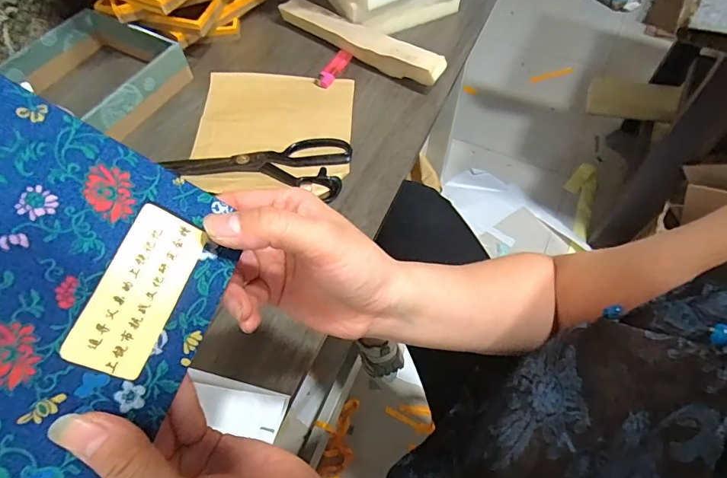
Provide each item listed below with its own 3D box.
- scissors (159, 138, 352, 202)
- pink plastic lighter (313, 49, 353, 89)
[{"bbox_3d":[-0.130,-0.101,0.544,0.216,0.011,0.086,9,59,6],"label":"scissors"},{"bbox_3d":[-0.044,-0.252,0.638,0.027,0.009,0.078,26,63,15],"label":"pink plastic lighter"}]

